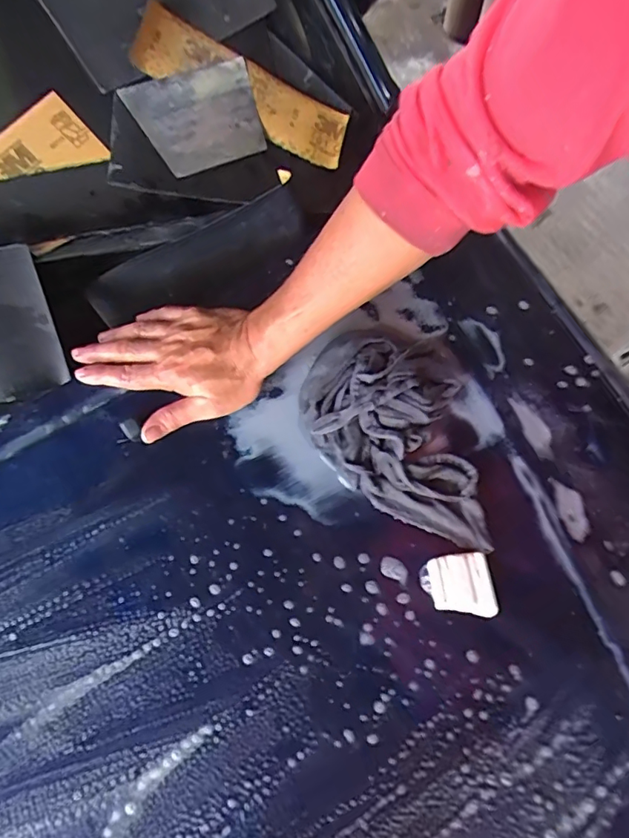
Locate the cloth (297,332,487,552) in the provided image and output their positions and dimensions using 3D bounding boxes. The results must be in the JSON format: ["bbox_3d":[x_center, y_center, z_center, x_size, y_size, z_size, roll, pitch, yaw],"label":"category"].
[{"bbox_3d":[0.070,0.005,0.482,0.165,0.051,0.205,-1,66,-2],"label":"cloth"}]

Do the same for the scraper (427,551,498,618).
[{"bbox_3d":[0.128,0.144,0.455,0.054,0.008,0.052,-6,66,-4],"label":"scraper"}]

